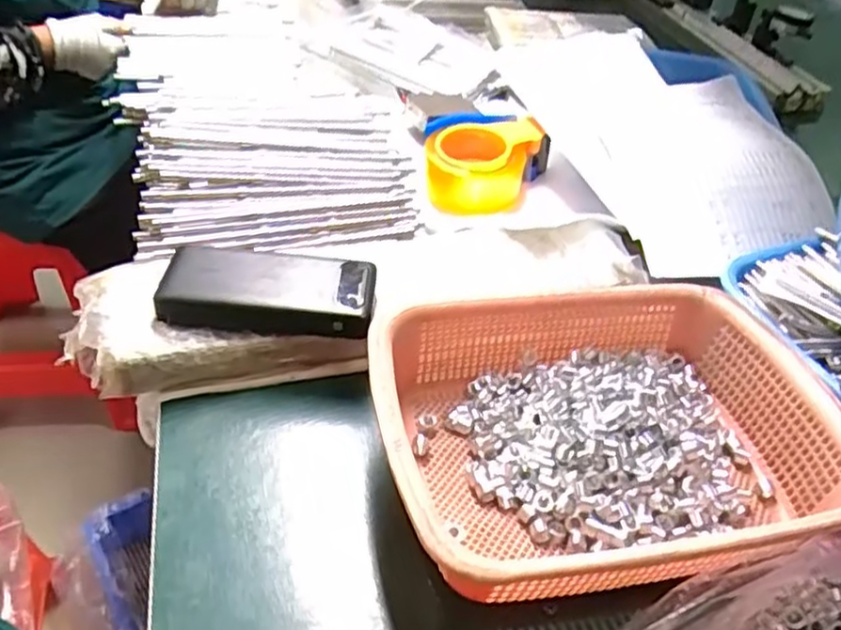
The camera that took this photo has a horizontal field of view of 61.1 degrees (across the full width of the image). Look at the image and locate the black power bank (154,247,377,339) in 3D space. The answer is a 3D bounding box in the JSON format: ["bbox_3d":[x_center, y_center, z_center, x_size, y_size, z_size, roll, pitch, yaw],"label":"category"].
[{"bbox_3d":[-0.111,-0.021,0.525,0.151,0.024,0.072,2,44,4],"label":"black power bank"}]

